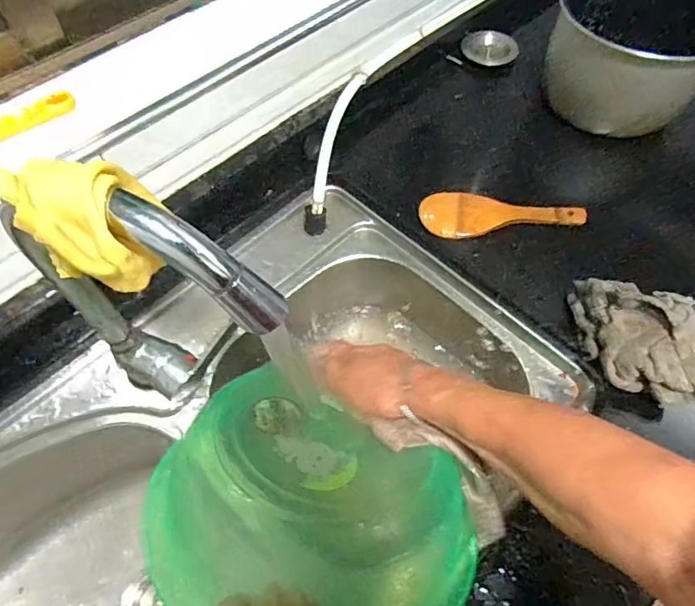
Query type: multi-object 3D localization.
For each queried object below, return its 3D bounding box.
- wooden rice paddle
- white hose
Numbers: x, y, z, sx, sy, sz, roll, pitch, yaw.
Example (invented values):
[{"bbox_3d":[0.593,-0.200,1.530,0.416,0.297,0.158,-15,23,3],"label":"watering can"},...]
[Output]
[{"bbox_3d":[0.186,-0.109,0.609,0.192,0.016,0.057,-1,58,0],"label":"wooden rice paddle"},{"bbox_3d":[-0.017,-0.214,0.643,0.026,0.027,0.202,13,78,9],"label":"white hose"}]

